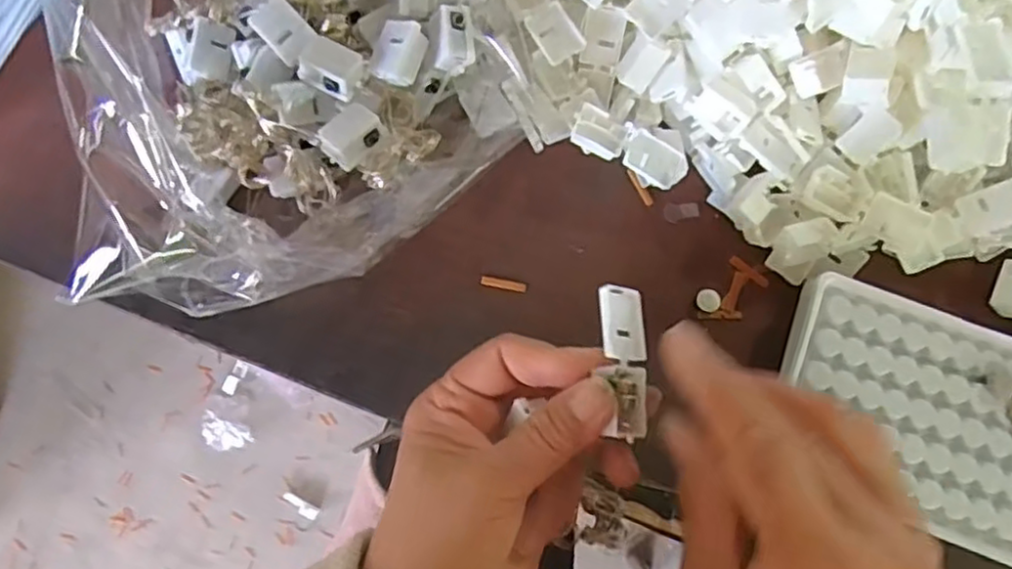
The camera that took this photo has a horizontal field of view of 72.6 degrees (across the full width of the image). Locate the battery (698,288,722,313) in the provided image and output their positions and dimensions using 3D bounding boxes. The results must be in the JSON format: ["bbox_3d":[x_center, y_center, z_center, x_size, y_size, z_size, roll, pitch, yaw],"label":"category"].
[{"bbox_3d":[0.099,0.008,0.335,0.011,0.004,0.011,22,80,5],"label":"battery"}]

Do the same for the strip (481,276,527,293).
[{"bbox_3d":[-0.001,0.000,0.339,0.022,0.004,0.005,9,79,3],"label":"strip"}]

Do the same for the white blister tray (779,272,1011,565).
[{"bbox_3d":[0.187,0.058,0.312,0.132,0.024,0.094,21,79,5],"label":"white blister tray"}]

